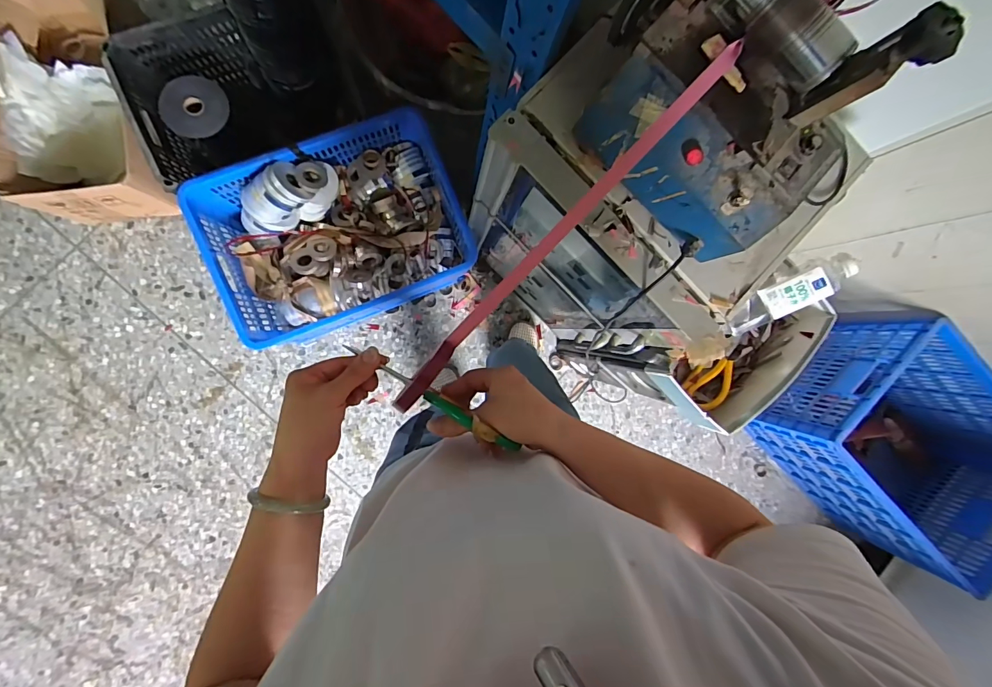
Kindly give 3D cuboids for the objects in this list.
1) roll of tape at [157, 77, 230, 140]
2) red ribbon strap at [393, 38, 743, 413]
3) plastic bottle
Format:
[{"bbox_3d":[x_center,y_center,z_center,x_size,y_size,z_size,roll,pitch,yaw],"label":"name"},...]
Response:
[{"bbox_3d":[-0.706,-0.552,0.999,0.135,0.018,0.131,7,113,-19],"label":"roll of tape"},{"bbox_3d":[0.062,-0.106,0.409,0.019,0.036,0.449,44,93,-6],"label":"red ribbon strap"},{"bbox_3d":[0.493,-0.083,0.722,0.196,0.051,0.065,-35,96,38],"label":"plastic bottle"}]

